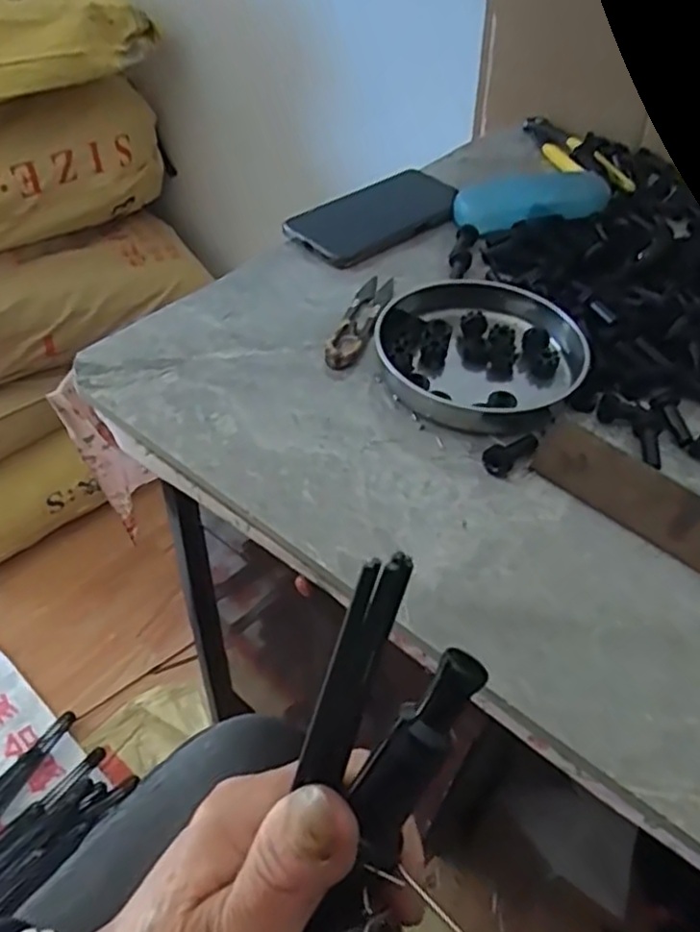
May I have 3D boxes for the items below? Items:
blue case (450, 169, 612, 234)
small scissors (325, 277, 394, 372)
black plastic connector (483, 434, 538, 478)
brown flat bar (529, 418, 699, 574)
[{"bbox_3d":[0.171,-0.240,0.632,0.163,0.028,0.044,-14,49,-19],"label":"blue case"},{"bbox_3d":[0.008,-0.109,0.518,0.024,0.008,0.116,17,47,10],"label":"small scissors"},{"bbox_3d":[0.099,-0.010,0.429,0.041,0.015,0.017,-33,57,-32],"label":"black plastic connector"},{"bbox_3d":[0.186,0.034,0.388,0.179,0.036,0.006,36,12,25],"label":"brown flat bar"}]

